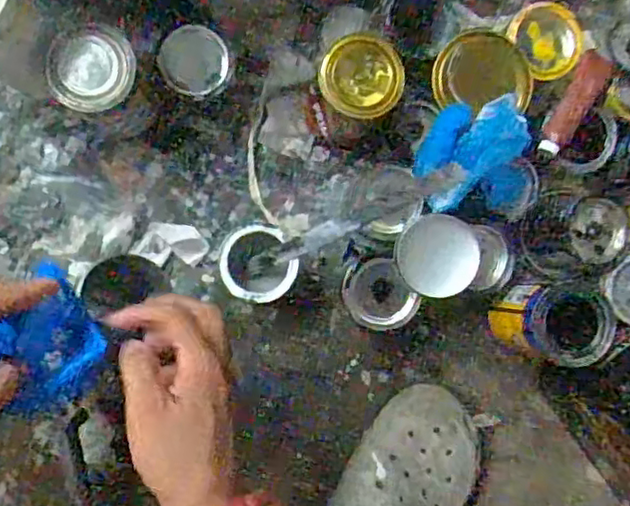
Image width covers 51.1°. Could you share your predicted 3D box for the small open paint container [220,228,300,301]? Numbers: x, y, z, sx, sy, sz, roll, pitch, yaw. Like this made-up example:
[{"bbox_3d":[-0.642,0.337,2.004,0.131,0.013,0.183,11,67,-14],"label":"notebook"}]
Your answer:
[{"bbox_3d":[-0.055,0.012,0.657,0.070,0.078,0.068,11,88,-5],"label":"small open paint container"}]

